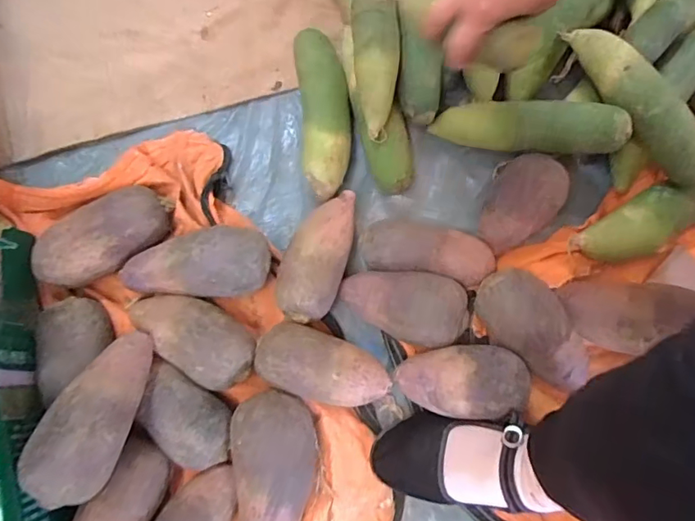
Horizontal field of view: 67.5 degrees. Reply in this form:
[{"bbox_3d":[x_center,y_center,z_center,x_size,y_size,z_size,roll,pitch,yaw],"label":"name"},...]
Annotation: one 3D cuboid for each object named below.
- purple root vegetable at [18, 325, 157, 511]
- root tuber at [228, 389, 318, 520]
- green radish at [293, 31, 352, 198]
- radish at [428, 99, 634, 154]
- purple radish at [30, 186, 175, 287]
[{"bbox_3d":[-0.230,0.138,0.479,0.071,0.059,0.161,18,53,2],"label":"purple root vegetable"},{"bbox_3d":[-0.076,0.215,0.508,0.086,0.068,0.167,4,75,1],"label":"root tuber"},{"bbox_3d":[-0.029,-0.176,0.630,0.059,0.055,0.212,-5,76,-3],"label":"green radish"},{"bbox_3d":[0.198,-0.154,0.585,0.209,0.046,0.049,9,74,27],"label":"radish"},{"bbox_3d":[-0.268,-0.025,0.575,0.154,0.063,0.077,-28,77,-8],"label":"purple radish"}]

